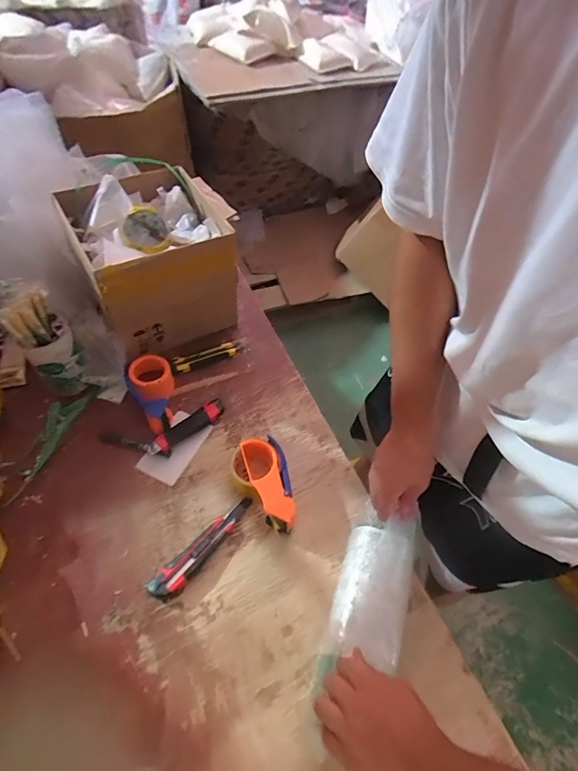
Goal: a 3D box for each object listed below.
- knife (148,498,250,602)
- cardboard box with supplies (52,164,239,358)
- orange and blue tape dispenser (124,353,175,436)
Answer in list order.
[{"bbox_3d":[-0.127,0.243,0.618,0.039,0.021,0.188,38,60,22],"label":"knife"},{"bbox_3d":[-0.266,-0.237,0.816,0.245,0.248,0.268,-25,60,-20],"label":"cardboard box with supplies"},{"bbox_3d":[-0.248,0.014,0.749,0.083,0.060,0.164,-17,57,-15],"label":"orange and blue tape dispenser"}]

